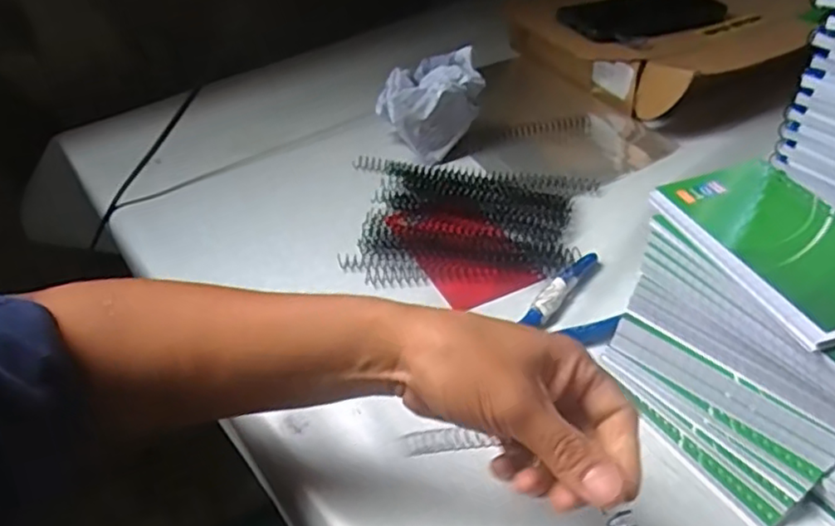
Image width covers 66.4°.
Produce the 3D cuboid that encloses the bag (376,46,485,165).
[{"bbox_3d":[0.012,-0.151,0.614,0.100,0.071,0.081,-2,42,3],"label":"bag"}]

